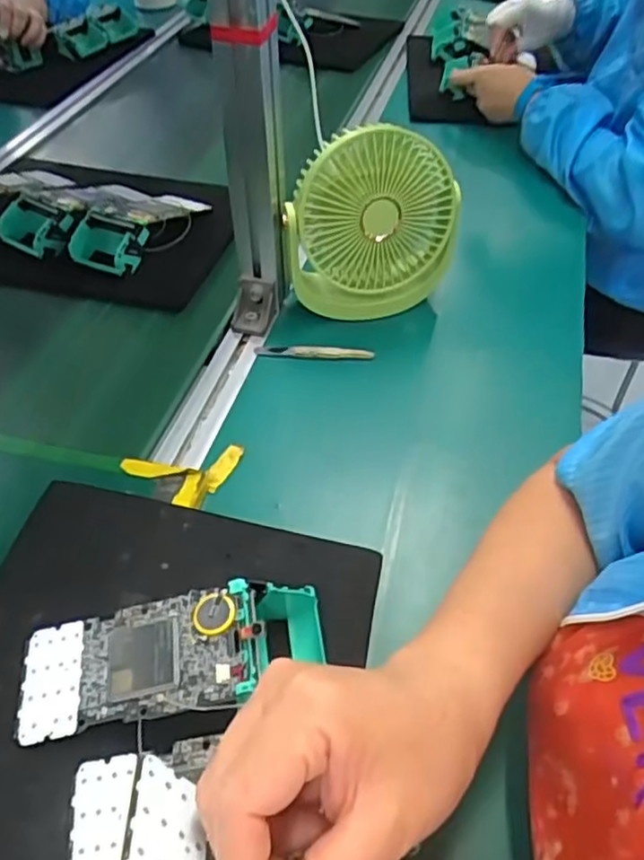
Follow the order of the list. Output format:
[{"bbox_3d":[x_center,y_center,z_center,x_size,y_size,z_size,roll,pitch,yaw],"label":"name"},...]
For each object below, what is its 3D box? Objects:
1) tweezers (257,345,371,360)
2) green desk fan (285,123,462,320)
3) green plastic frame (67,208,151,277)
[{"bbox_3d":[-0.007,-0.074,0.627,0.108,0.005,0.014,2,47,2],"label":"tweezers"},{"bbox_3d":[0.046,-0.188,0.623,0.158,0.167,0.067,-16,49,-14],"label":"green desk fan"},{"bbox_3d":[-0.226,-0.194,0.697,0.084,0.048,0.047,23,52,20],"label":"green plastic frame"}]

